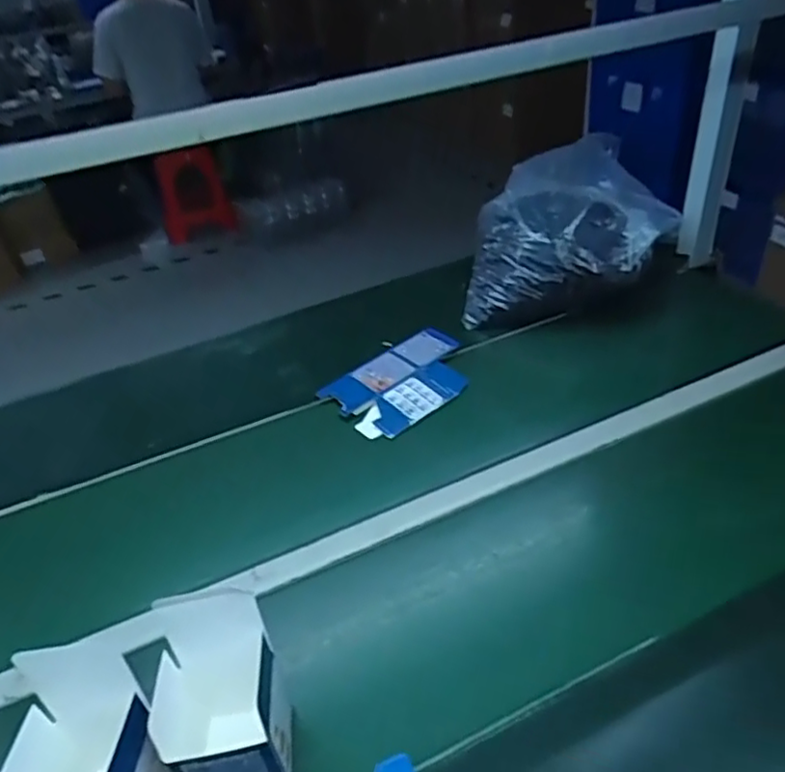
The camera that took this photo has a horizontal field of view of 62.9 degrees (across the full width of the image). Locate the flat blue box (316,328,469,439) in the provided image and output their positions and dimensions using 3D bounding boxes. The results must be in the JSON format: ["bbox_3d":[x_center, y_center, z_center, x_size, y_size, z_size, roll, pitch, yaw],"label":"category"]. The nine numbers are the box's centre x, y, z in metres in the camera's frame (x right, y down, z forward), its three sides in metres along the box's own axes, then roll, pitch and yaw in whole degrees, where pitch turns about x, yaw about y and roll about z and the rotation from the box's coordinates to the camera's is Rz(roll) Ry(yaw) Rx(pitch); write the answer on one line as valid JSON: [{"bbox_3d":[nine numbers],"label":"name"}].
[{"bbox_3d":[0.021,-0.007,0.992,0.225,0.015,0.148,-34,52,-25],"label":"flat blue box"}]

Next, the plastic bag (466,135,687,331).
[{"bbox_3d":[0.313,-0.283,1.154,0.374,0.173,0.333,-3,37,6],"label":"plastic bag"}]

